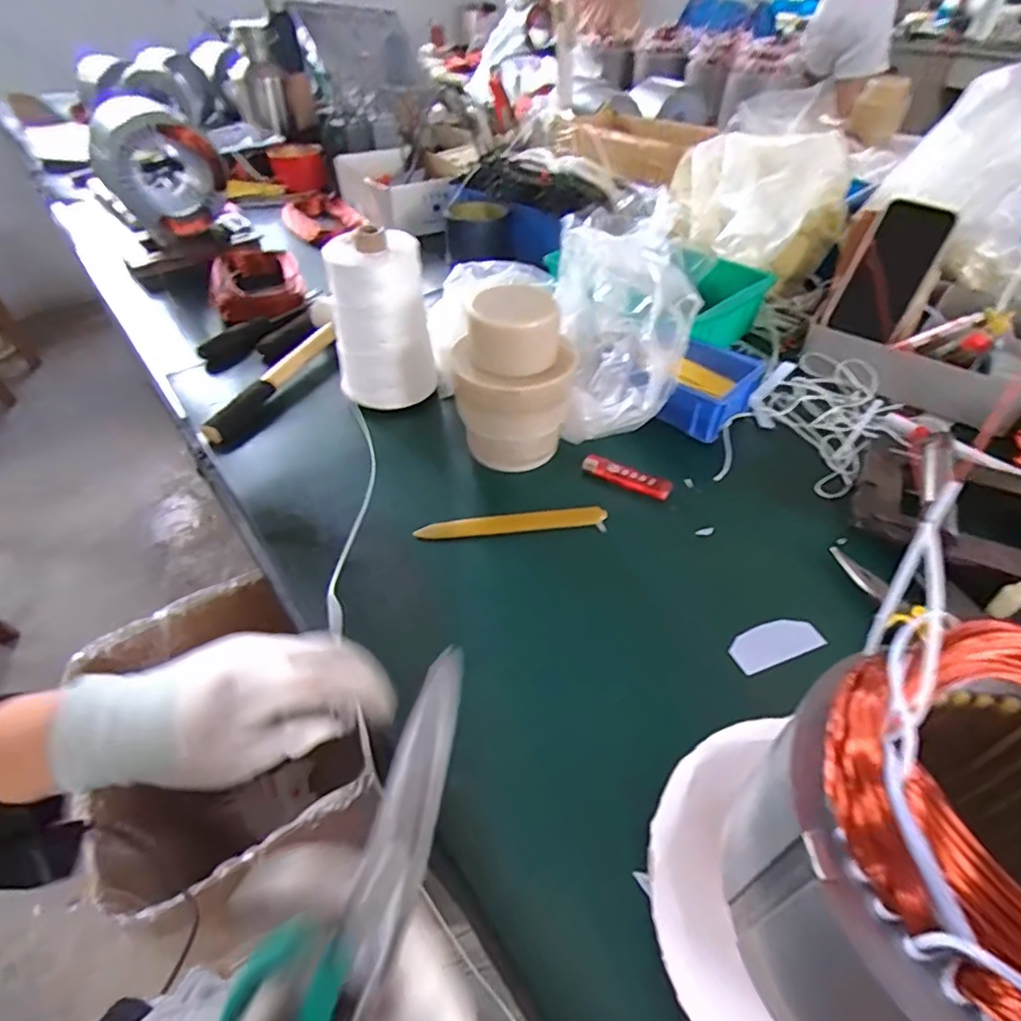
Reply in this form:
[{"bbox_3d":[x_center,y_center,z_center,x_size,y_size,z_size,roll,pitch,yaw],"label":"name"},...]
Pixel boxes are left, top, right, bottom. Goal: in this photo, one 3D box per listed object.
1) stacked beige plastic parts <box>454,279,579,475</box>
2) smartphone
[{"bbox_3d":[0.005,-0.117,0.529,0.104,0.153,0.084,7,46,7],"label":"stacked beige plastic parts"},{"bbox_3d":[0.408,-0.259,0.623,0.072,0.138,0.008,30,18,23],"label":"smartphone"}]

